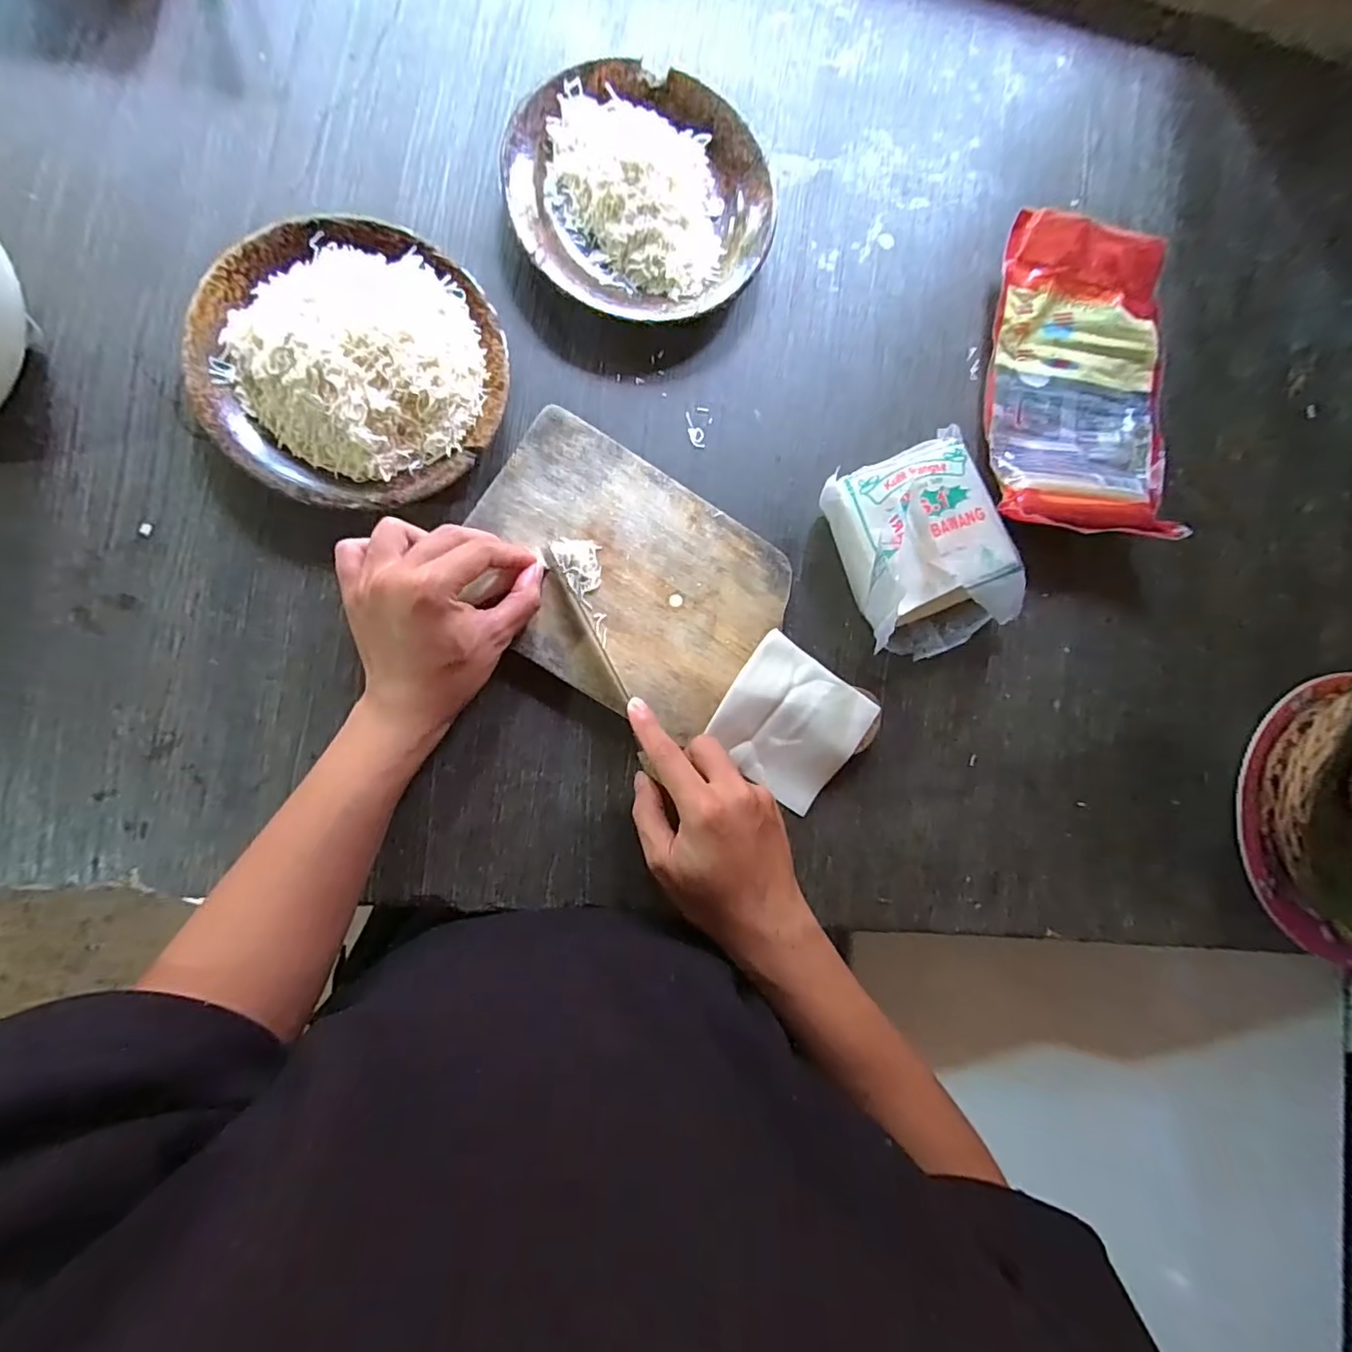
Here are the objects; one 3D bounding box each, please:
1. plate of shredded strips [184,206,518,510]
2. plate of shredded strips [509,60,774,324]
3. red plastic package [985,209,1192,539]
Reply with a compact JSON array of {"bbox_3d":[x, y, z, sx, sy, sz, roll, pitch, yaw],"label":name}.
[{"bbox_3d":[-0.203,-0.198,0.370,0.180,0.051,0.177,0,87,-9],"label":"plate of shredded strips"},{"bbox_3d":[-0.023,-0.340,0.413,0.181,0.036,0.169,0,87,-9],"label":"plate of shredded strips"},{"bbox_3d":[0.323,-0.228,0.460,0.152,0.033,0.235,6,86,-8],"label":"red plastic package"}]

